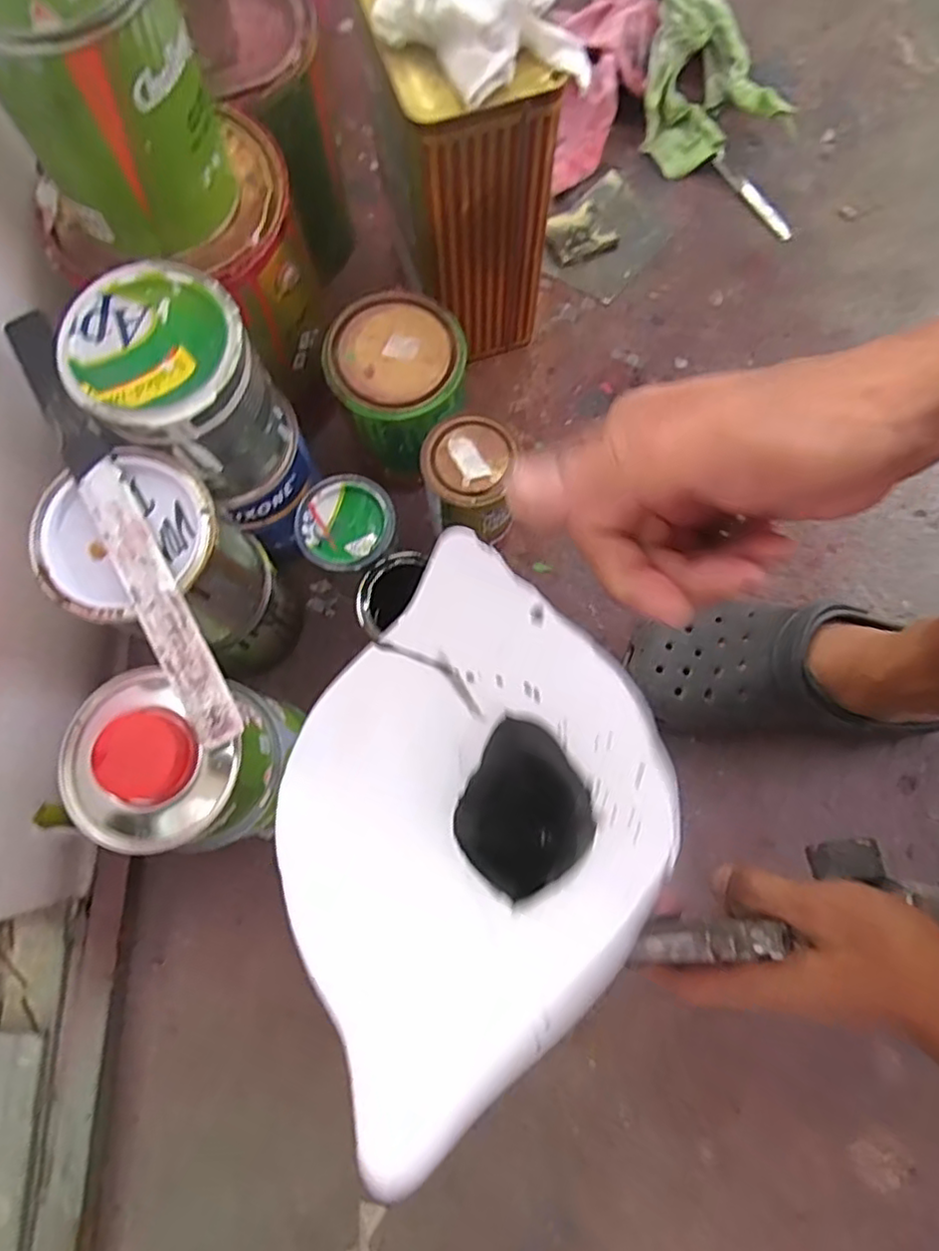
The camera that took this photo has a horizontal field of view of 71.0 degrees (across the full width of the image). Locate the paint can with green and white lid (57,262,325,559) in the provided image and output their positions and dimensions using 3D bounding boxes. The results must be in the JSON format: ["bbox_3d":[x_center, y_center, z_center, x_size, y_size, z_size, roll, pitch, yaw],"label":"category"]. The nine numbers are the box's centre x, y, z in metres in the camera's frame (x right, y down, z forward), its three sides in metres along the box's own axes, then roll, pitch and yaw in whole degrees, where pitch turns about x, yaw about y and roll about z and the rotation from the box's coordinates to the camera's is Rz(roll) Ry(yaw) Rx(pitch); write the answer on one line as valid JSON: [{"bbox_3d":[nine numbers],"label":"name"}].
[{"bbox_3d":[-0.178,-0.143,0.440,0.103,0.145,0.100,18,80,4],"label":"paint can with green and white lid"}]

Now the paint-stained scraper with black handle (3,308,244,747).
[{"bbox_3d":[-0.198,-0.063,0.372,0.025,0.007,0.285,-29,80,-5],"label":"paint-stained scraper with black handle"}]

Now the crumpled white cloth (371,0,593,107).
[{"bbox_3d":[0.006,-0.367,0.393,0.117,0.034,0.095,-15,79,-2],"label":"crumpled white cloth"}]

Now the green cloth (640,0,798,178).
[{"bbox_3d":[0.231,-0.575,0.666,0.103,0.074,0.233,-4,78,-1],"label":"green cloth"}]

